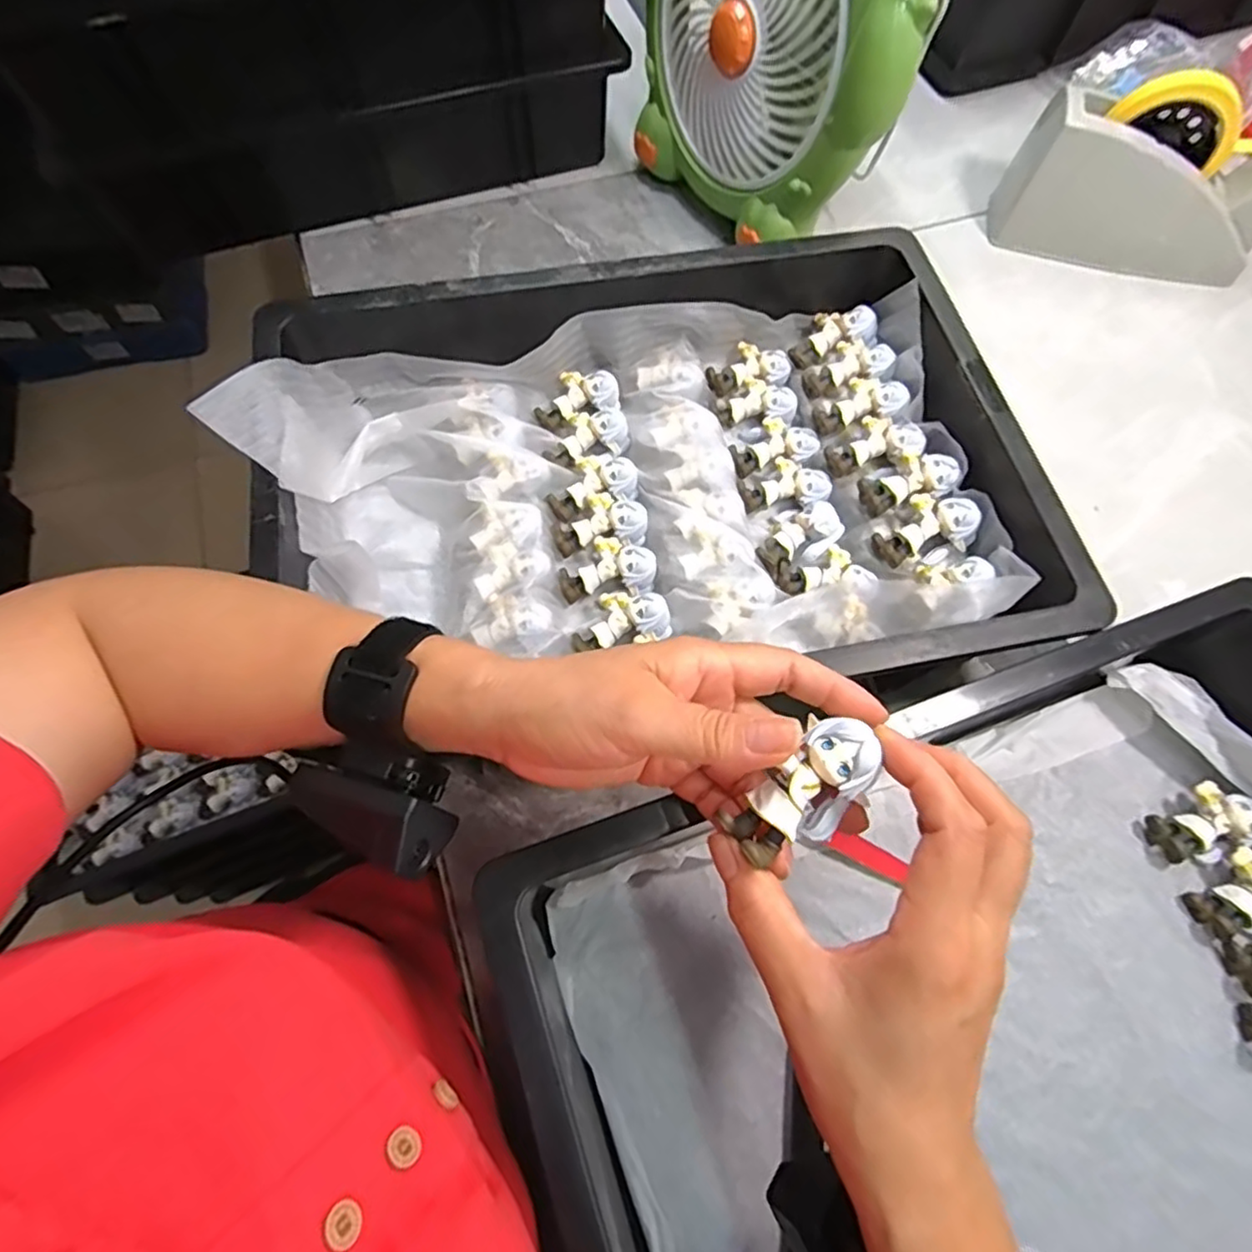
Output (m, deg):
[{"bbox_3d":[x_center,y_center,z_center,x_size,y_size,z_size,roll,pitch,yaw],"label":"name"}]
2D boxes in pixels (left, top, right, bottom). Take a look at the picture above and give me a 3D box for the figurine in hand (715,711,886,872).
[{"bbox_3d":[0.063,0.060,0.229,0.055,0.026,0.033,-35,71,-13],"label":"figurine in hand"}]

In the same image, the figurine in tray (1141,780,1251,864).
[{"bbox_3d":[0.328,0.113,0.363,0.052,0.025,0.036,-31,72,-13],"label":"figurine in tray"}]

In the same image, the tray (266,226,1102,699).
[{"bbox_3d":[0.018,-0.085,0.396,0.425,0.087,0.289,-9,68,-5],"label":"tray"}]

